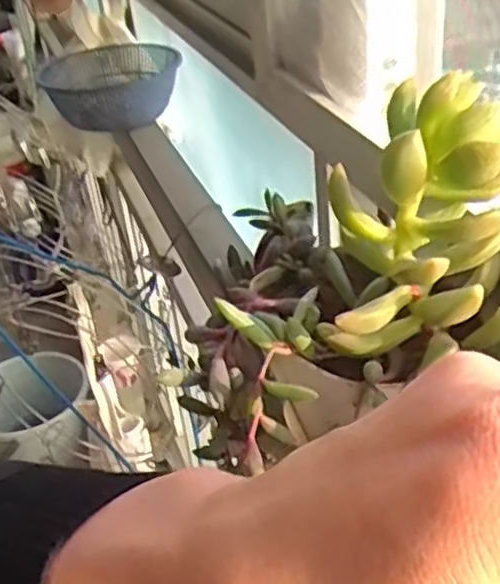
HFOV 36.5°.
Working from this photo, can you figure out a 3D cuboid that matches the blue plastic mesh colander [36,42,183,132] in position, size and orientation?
[{"bbox_3d":[-0.159,-0.234,0.871,0.154,0.055,0.157,-19,36,-18],"label":"blue plastic mesh colander"}]

